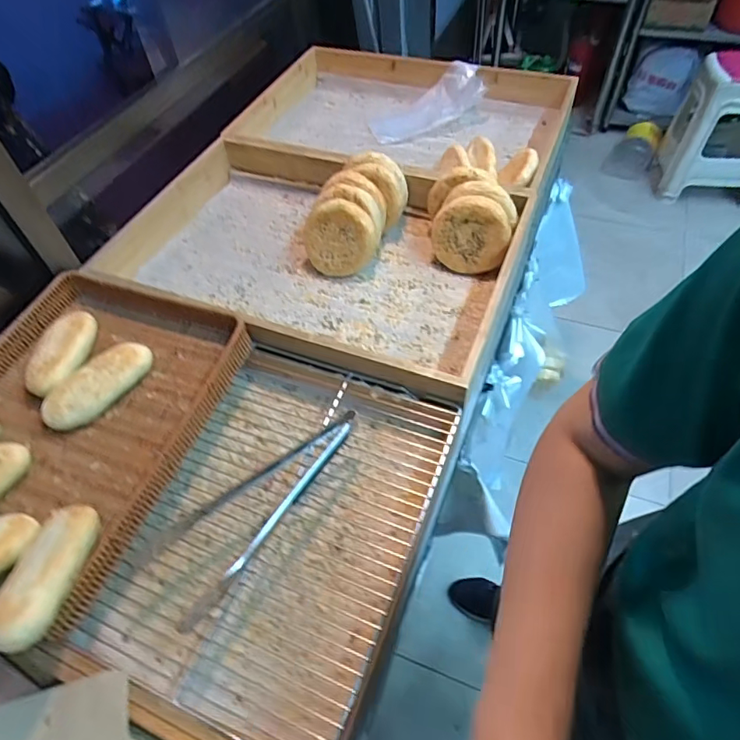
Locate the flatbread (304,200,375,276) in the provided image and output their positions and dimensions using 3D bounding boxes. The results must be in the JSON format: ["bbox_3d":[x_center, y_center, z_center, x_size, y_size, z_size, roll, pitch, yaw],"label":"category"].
[{"bbox_3d":[-0.050,-0.211,0.819,0.116,0.114,0.021,6,26,12],"label":"flatbread"}]

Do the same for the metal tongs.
[{"bbox_3d":[-0.122,0.139,0.575,0.114,0.044,0.276,34,62,26],"label":"metal tongs"}]

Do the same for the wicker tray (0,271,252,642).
[{"bbox_3d":[-0.373,0.061,0.636,0.323,0.061,0.415,17,56,16],"label":"wicker tray"}]

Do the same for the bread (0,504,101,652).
[{"bbox_3d":[-0.308,0.186,0.486,0.061,0.035,0.152,-5,33,0],"label":"bread"}]

